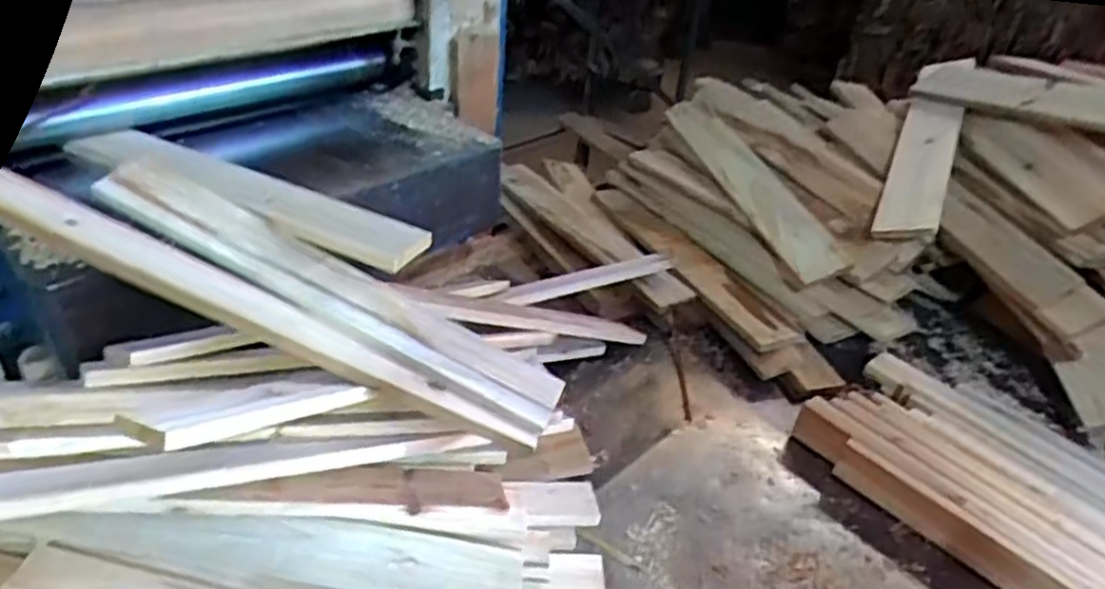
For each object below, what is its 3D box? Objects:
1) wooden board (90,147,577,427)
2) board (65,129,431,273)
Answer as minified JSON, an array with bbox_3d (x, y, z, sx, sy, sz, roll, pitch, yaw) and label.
[{"bbox_3d":[-0.208,-0.006,0.709,0.468,0.024,0.061,28,36,-2],"label":"wooden board"},{"bbox_3d":[-0.316,-0.107,0.759,0.413,0.025,0.060,19,53,17],"label":"board"}]

